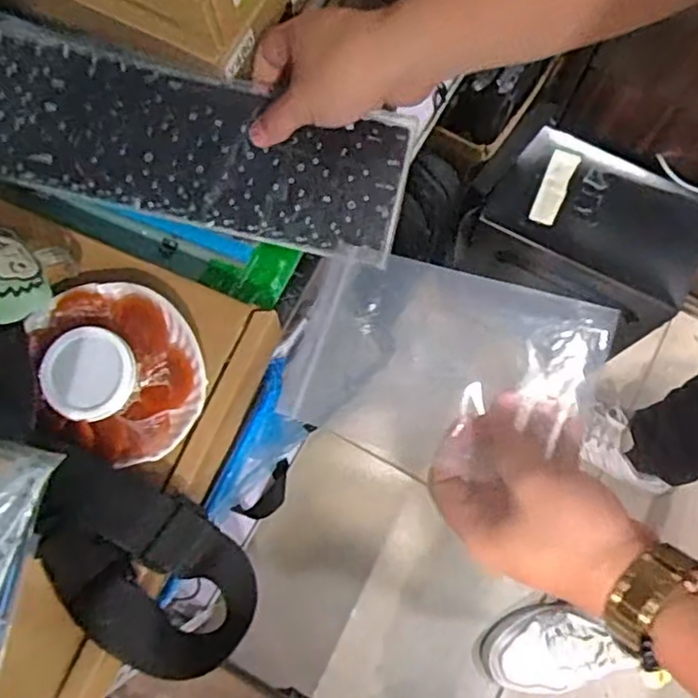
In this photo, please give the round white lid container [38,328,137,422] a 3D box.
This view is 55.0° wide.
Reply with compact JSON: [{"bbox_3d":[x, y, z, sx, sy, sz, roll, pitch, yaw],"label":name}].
[{"bbox_3d":[-0.161,0.015,0.414,0.057,0.011,0.055,0,75,0],"label":"round white lid container"}]

